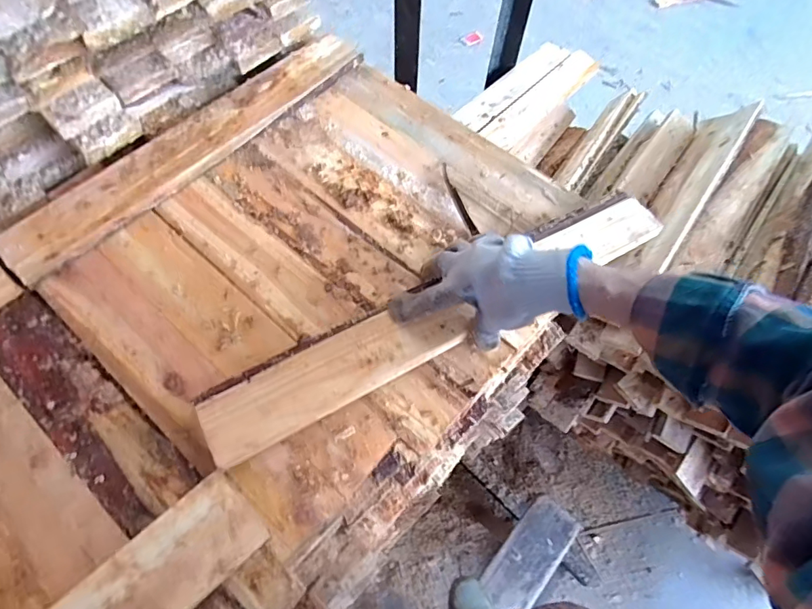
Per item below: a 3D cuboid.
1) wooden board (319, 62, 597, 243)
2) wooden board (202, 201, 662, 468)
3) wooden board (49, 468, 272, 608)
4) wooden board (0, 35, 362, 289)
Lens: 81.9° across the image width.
[{"bbox_3d":[0.032,-0.197,0.596,0.357,0.021,0.139,41,69,17],"label":"wooden board"},{"bbox_3d":[0.048,0.003,0.474,0.510,0.011,0.071,-26,68,-15],"label":"wooden board"},{"bbox_3d":[-0.227,0.243,0.360,0.246,0.024,0.073,-39,70,-19],"label":"wooden board"},{"bbox_3d":[-0.258,-0.207,0.584,0.087,0.018,0.488,40,68,17],"label":"wooden board"}]

